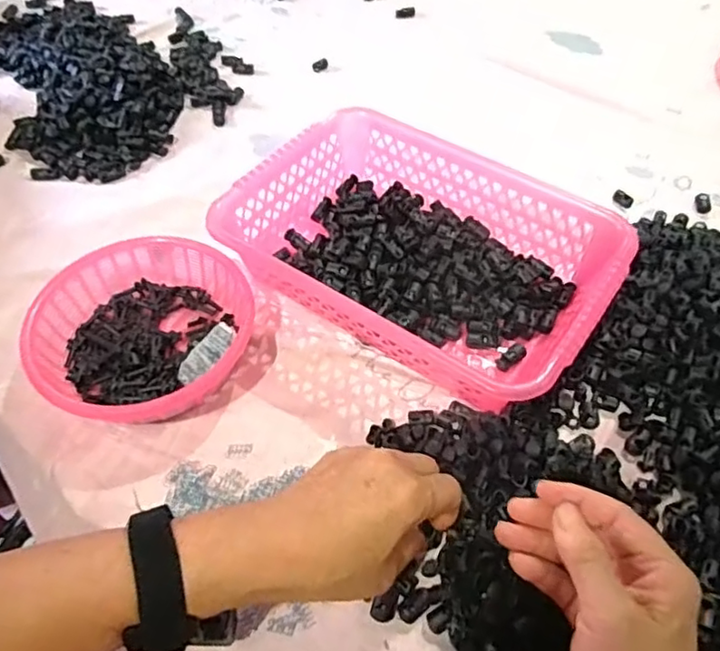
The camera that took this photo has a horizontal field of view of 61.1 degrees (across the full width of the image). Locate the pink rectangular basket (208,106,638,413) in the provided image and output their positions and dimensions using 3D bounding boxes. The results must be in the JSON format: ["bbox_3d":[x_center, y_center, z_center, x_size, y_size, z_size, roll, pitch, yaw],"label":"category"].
[{"bbox_3d":[0.053,-0.063,0.531,0.306,0.076,0.203,30,59,21],"label":"pink rectangular basket"}]

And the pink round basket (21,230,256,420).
[{"bbox_3d":[-0.168,0.001,0.493,0.167,0.054,0.154,0,53,0],"label":"pink round basket"}]

